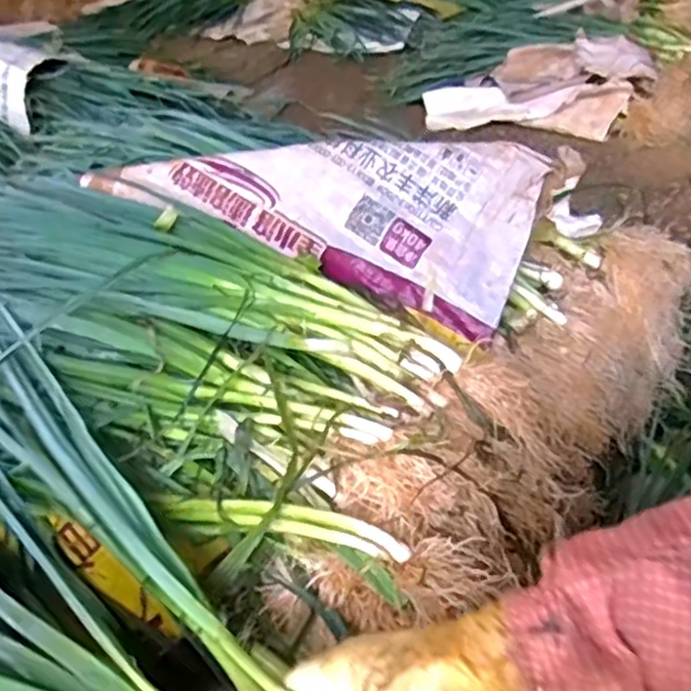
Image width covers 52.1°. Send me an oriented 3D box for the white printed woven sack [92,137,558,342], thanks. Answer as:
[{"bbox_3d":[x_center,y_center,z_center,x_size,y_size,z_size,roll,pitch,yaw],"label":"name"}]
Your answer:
[{"bbox_3d":[-0.039,-0.176,0.745,0.467,0.176,0.028,23,2,17],"label":"white printed woven sack"}]

